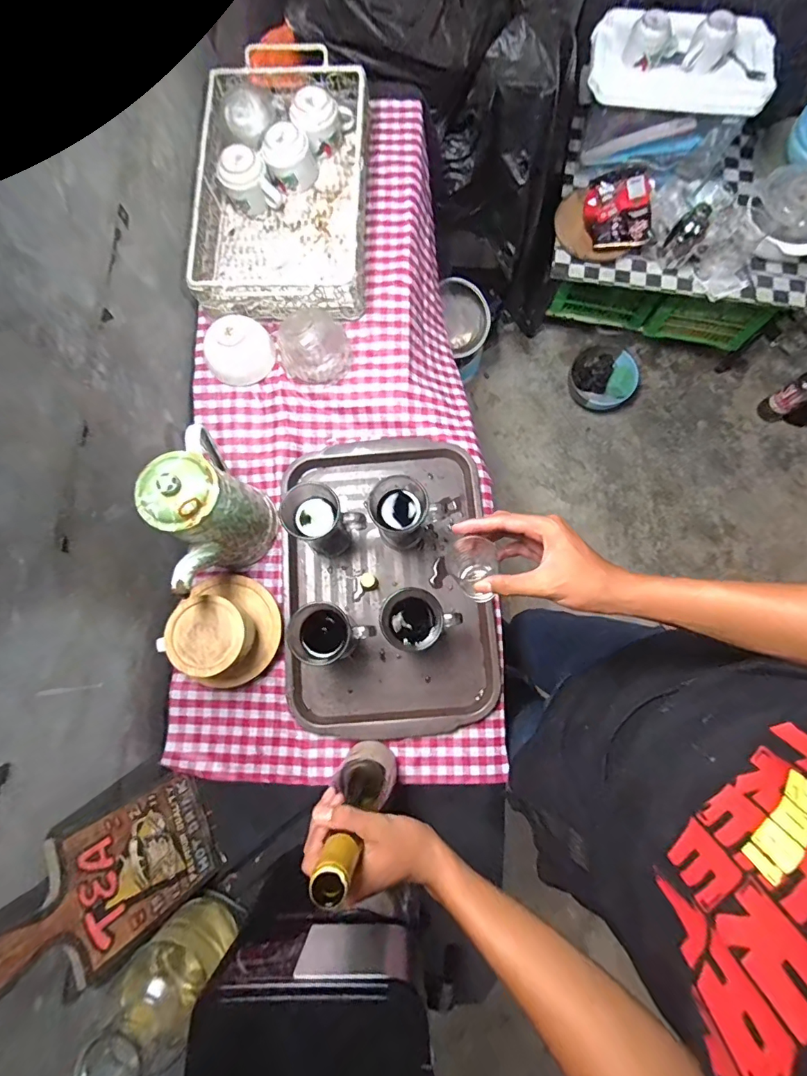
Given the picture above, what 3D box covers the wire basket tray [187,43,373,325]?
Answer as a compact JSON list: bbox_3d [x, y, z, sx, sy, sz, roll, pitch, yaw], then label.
[{"bbox_3d":[-0.198,-0.577,0.769,0.268,0.077,0.452,1,78,1],"label":"wire basket tray"}]

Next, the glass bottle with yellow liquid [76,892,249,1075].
[{"bbox_3d":[-0.265,0.502,0.529,0.097,0.202,0.087,34,81,8],"label":"glass bottle with yellow liquid"}]

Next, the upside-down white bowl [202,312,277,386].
[{"bbox_3d":[-0.260,-0.299,0.738,0.104,0.053,0.091,-32,79,-5],"label":"upside-down white bowl"}]

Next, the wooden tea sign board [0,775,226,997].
[{"bbox_3d":[-0.317,0.381,0.510,0.009,0.286,0.140,-25,79,14],"label":"wooden tea sign board"}]

